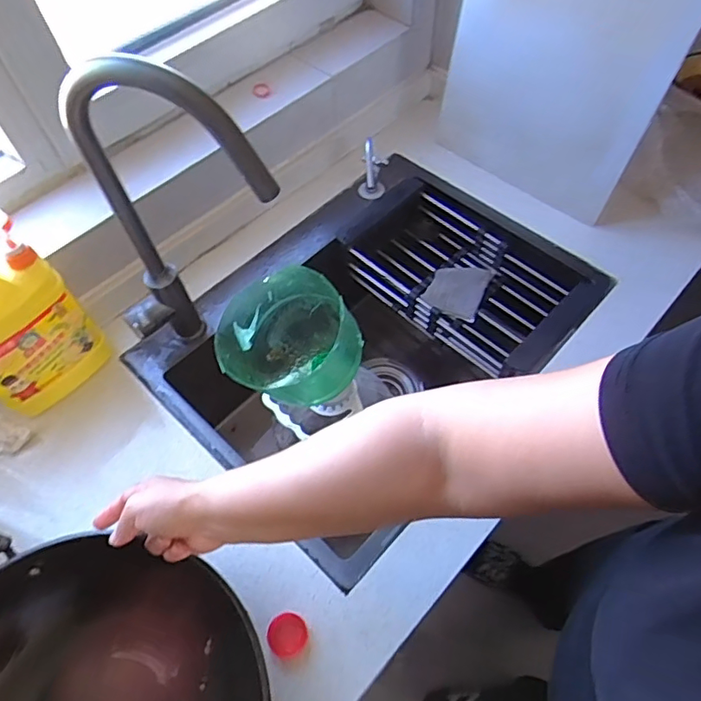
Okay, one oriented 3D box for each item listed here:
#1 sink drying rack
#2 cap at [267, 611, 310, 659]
[{"bbox_3d":[0.166,-0.114,0.856,0.305,0.073,0.188,39,67,22],"label":"sink drying rack"},{"bbox_3d":[-0.065,0.296,0.553,0.038,0.013,0.041,0,59,1],"label":"cap"}]

